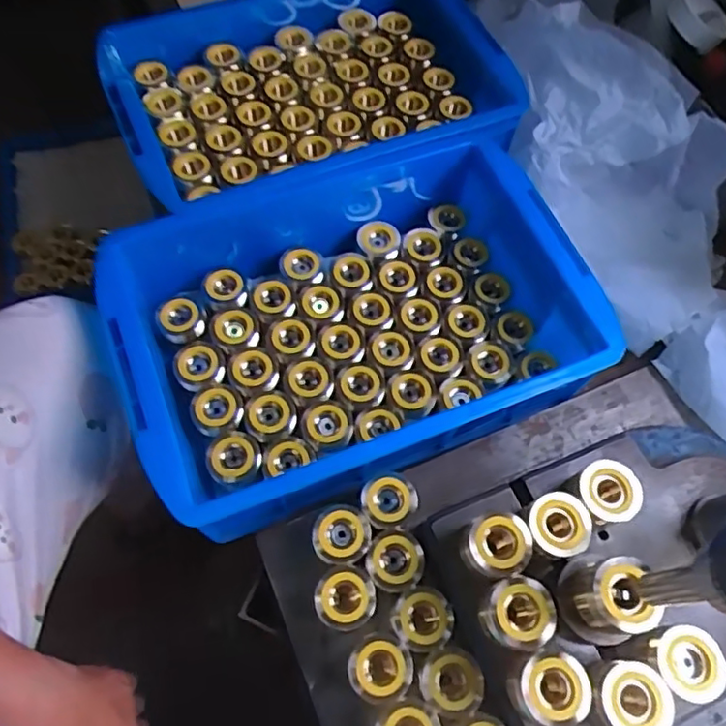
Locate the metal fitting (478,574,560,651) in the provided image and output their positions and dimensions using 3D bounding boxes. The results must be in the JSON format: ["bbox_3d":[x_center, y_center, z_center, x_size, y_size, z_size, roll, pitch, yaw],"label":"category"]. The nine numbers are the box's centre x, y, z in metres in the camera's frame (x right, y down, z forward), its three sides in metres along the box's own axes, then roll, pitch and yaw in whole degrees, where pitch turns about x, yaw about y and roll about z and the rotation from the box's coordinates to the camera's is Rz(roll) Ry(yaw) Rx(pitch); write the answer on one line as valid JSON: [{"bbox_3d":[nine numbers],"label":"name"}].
[{"bbox_3d":[0.095,0.157,0.374,0.038,0.049,0.040,1,64,-2],"label":"metal fitting"}]

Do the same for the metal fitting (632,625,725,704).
[{"bbox_3d":[0.193,0.185,0.367,0.038,0.040,0.039,1,64,-2],"label":"metal fitting"}]

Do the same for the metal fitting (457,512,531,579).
[{"bbox_3d":[0.087,0.120,0.389,0.042,0.042,0.041,1,64,-2],"label":"metal fitting"}]

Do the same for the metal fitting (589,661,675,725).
[{"bbox_3d":[0.156,0.201,0.356,0.038,0.040,0.039,1,64,-2],"label":"metal fitting"}]

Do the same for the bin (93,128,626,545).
[{"bbox_3d":[-0.005,-0.032,0.487,0.356,0.099,0.244,-22,67,-13],"label":"bin"}]

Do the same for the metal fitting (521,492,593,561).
[{"bbox_3d":[0.128,0.109,0.396,0.045,0.038,0.038,-19,66,-11],"label":"metal fitting"}]

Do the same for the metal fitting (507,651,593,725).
[{"bbox_3d":[0.112,0.195,0.358,0.040,0.041,0.038,1,64,-2],"label":"metal fitting"}]

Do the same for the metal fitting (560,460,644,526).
[{"bbox_3d":[0.163,0.092,0.411,0.042,0.043,0.041,1,64,-2],"label":"metal fitting"}]

